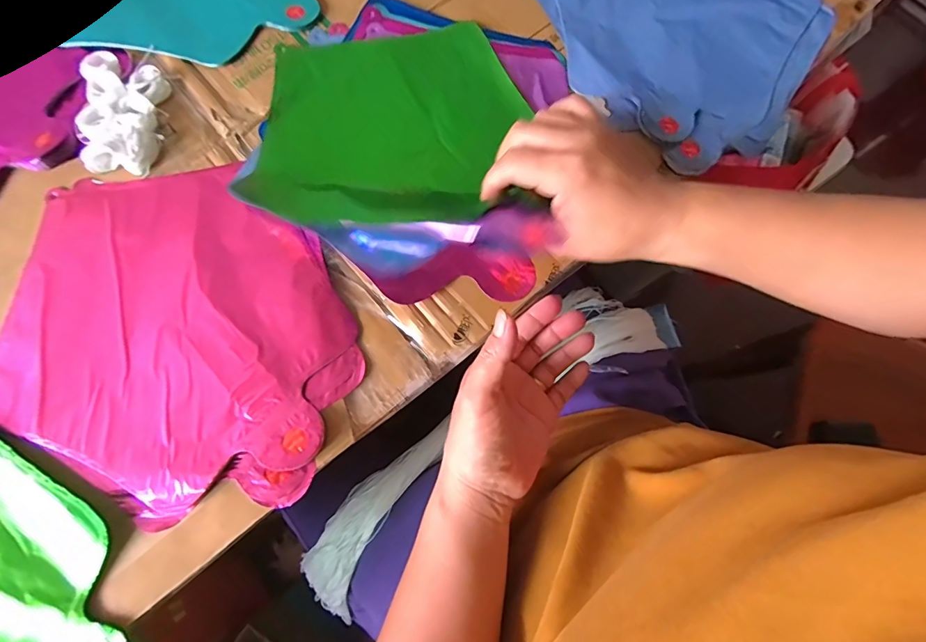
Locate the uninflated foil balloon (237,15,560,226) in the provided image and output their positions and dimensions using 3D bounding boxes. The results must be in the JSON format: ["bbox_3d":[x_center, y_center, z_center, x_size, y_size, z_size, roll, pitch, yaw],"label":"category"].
[{"bbox_3d":[-0.055,-0.154,0.332,0.199,0.026,0.177,-5,74,-1],"label":"uninflated foil balloon"}]

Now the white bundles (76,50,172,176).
[{"bbox_3d":[-0.268,-0.168,0.342,0.063,0.019,0.116,-13,74,-4],"label":"white bundles"}]

